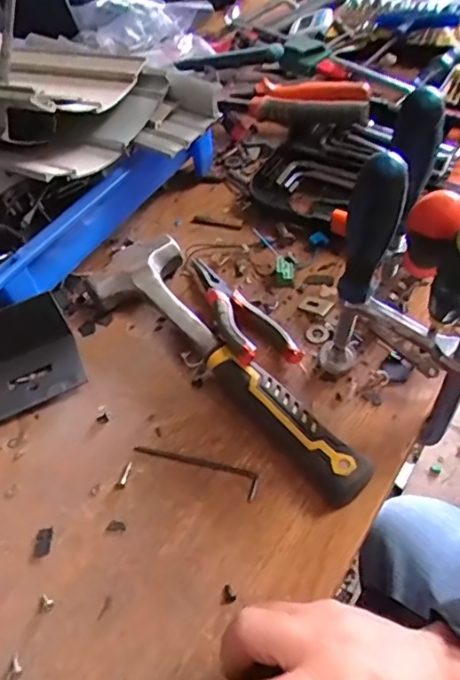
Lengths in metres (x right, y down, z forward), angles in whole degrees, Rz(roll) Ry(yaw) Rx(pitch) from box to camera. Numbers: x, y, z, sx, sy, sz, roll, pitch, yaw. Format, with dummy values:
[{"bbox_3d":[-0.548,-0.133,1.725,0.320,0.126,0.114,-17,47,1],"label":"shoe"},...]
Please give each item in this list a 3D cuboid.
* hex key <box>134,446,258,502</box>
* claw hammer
[{"bbox_3d":[-0.027,0.095,0.414,0.099,0.004,0.020,15,56,16],"label":"hex key"},{"bbox_3d":[0.001,0.009,0.458,0.080,0.033,0.292,-39,59,-21],"label":"claw hammer"}]

